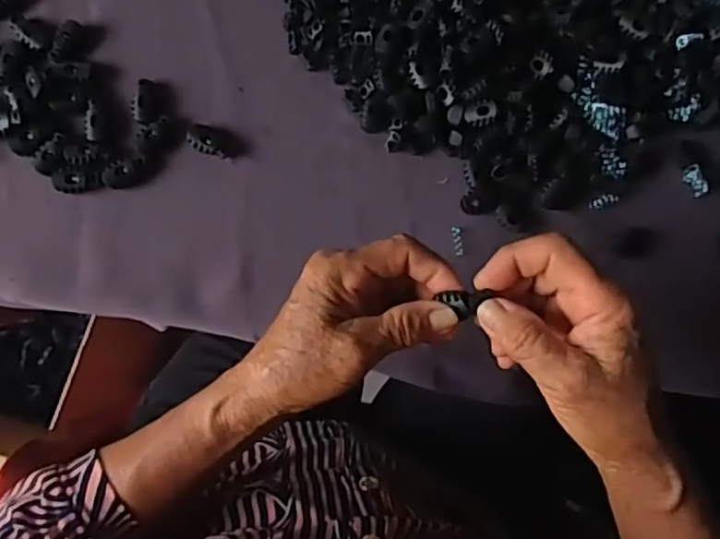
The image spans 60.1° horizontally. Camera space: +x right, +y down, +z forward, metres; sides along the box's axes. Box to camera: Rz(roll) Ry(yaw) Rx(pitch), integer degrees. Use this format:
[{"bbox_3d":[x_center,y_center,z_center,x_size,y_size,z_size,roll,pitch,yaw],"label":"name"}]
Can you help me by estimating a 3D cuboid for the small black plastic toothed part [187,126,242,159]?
[{"bbox_3d":[-0.095,-0.084,0.406,0.034,0.007,0.018,22,83,-3],"label":"small black plastic toothed part"}]

